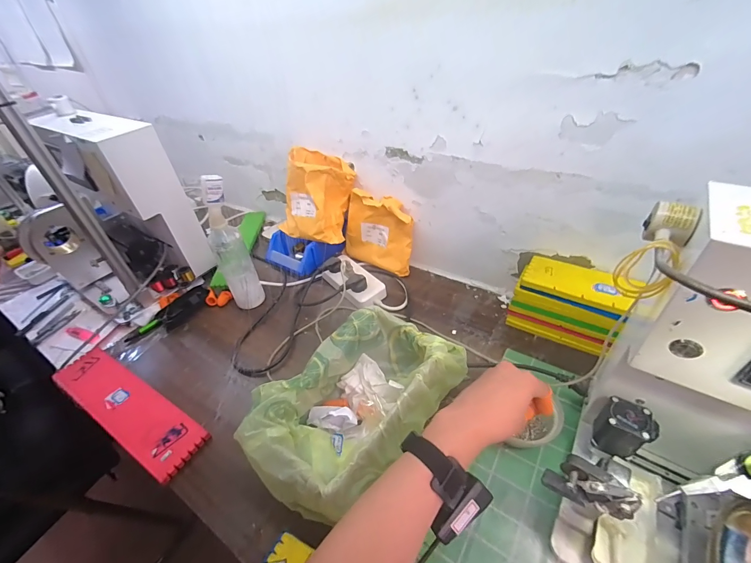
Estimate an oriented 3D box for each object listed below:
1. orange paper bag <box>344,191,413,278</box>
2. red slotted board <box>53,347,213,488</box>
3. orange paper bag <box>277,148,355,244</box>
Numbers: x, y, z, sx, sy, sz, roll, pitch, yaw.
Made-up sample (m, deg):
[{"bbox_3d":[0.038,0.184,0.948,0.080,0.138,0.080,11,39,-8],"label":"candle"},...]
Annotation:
[{"bbox_3d":[0.004,-0.111,0.749,0.166,0.152,0.054,20,47,27],"label":"orange paper bag"},{"bbox_3d":[-0.423,0.205,0.562,0.345,0.018,0.084,19,46,26],"label":"red slotted board"},{"bbox_3d":[-0.137,-0.192,0.755,0.167,0.196,0.070,10,18,7],"label":"orange paper bag"}]

